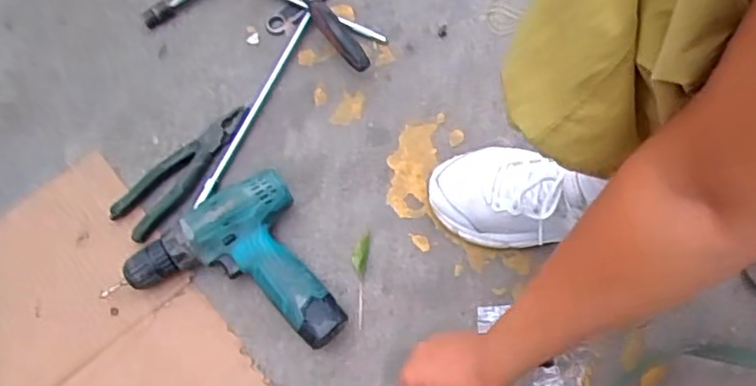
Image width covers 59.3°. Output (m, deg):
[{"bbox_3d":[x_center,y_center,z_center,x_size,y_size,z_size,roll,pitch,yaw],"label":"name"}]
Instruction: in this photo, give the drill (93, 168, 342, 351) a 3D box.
[{"bbox_3d":[-0.148,0.096,0.676,0.192,0.050,0.187,-29,73,-4],"label":"drill"}]

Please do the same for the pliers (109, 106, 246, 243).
[{"bbox_3d":[-0.216,-0.027,0.741,0.051,0.019,0.181,39,77,13],"label":"pliers"}]

